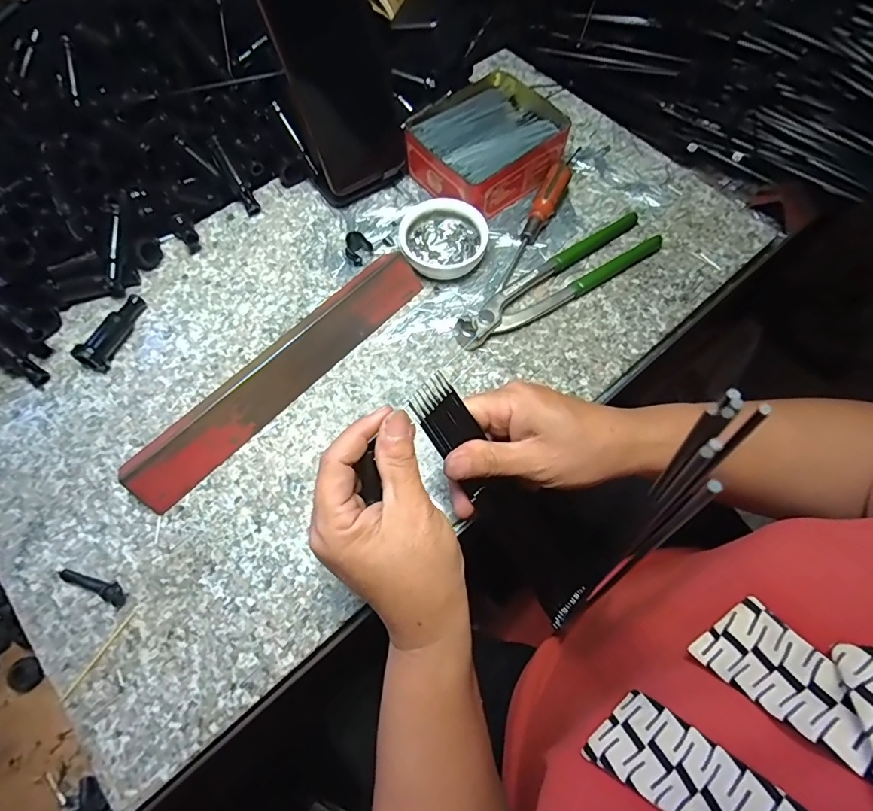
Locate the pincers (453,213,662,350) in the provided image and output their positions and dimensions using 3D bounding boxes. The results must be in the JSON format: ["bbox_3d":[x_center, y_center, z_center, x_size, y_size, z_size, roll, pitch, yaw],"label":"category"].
[{"bbox_3d":[0.102,-0.105,0.410,0.200,0.016,0.044,-33,70,-13],"label":"pincers"}]

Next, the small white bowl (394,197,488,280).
[{"bbox_3d":[0.006,-0.139,0.418,0.070,0.027,0.061,14,67,7],"label":"small white bowl"}]

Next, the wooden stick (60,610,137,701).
[{"bbox_3d":[-0.207,0.152,0.304,0.004,0.004,0.058,31,70,13],"label":"wooden stick"}]

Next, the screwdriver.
[{"bbox_3d":[0.084,-0.155,0.425,0.021,0.027,0.127,24,69,10],"label":"screwdriver"}]

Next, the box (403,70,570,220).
[{"bbox_3d":[0.044,-0.234,0.450,0.129,0.044,0.110,-36,71,-14],"label":"box"}]

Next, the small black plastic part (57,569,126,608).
[{"bbox_3d":[-0.219,0.113,0.316,0.050,0.009,0.012,20,68,9],"label":"small black plastic part"}]

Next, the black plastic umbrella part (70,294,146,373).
[{"bbox_3d":[-0.252,-0.060,0.384,0.017,0.023,0.066,11,67,5],"label":"black plastic umbrella part"}]

